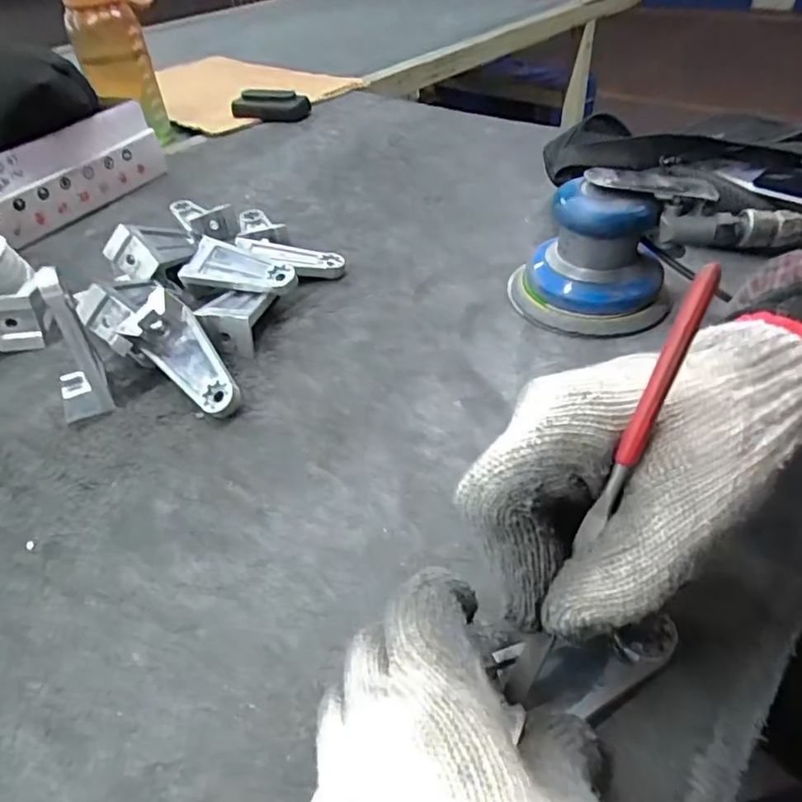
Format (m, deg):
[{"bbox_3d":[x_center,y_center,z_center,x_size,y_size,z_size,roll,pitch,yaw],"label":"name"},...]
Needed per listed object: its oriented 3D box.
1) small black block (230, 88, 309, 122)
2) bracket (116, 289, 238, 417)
[{"bbox_3d":[-0.183,-0.416,0.830,0.105,0.034,0.038,3,42,7],"label":"small black block"},{"bbox_3d":[-0.142,-0.031,0.392,0.042,0.037,0.098,-33,67,-29],"label":"bracket"}]

